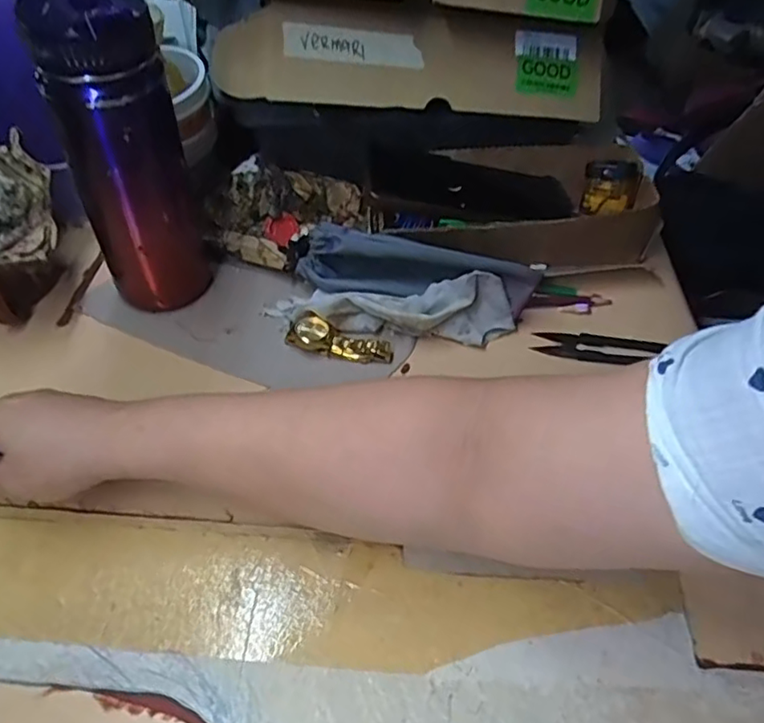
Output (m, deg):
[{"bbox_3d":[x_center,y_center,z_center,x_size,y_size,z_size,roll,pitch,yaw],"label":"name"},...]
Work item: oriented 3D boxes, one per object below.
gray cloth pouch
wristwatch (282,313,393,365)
[{"bbox_3d":[0.015,-0.054,0.450,0.187,0.063,0.048,10,51,8],"label":"gray cloth pouch"},{"bbox_3d":[-0.030,-0.016,0.449,0.076,0.019,0.024,10,51,7],"label":"wristwatch"}]

